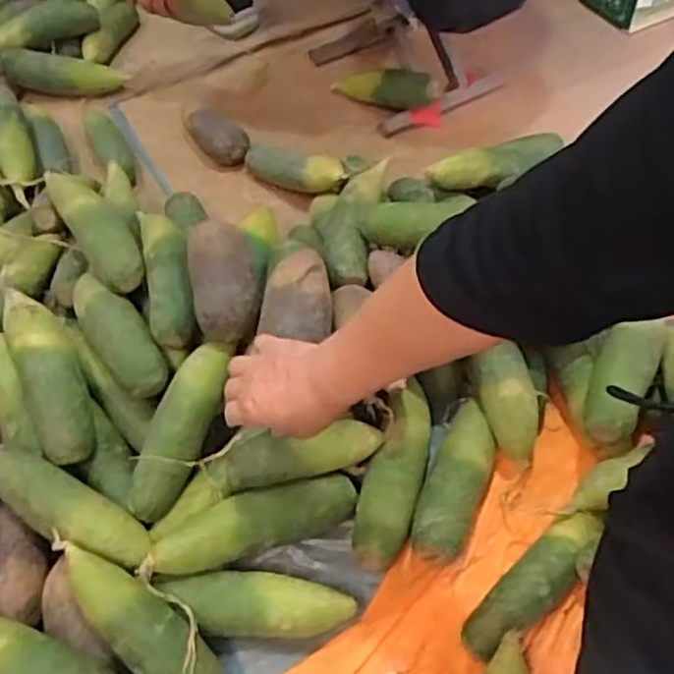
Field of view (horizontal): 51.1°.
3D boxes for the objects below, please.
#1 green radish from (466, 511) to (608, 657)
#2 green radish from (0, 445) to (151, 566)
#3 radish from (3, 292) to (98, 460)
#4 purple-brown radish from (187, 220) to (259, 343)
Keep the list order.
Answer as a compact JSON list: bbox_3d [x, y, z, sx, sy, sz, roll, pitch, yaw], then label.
[{"bbox_3d":[0.187,0.235,0.667,0.174,0.051,0.049,-38,61,-23],"label":"green radish"},{"bbox_3d":[-0.263,0.162,0.678,0.182,0.048,0.058,26,59,19],"label":"green radish"},{"bbox_3d":[-0.297,0.030,0.717,0.061,0.054,0.193,-23,74,-14],"label":"radish"},{"bbox_3d":[-0.118,-0.064,0.740,0.068,0.057,0.132,-7,71,-3],"label":"purple-brown radish"}]

